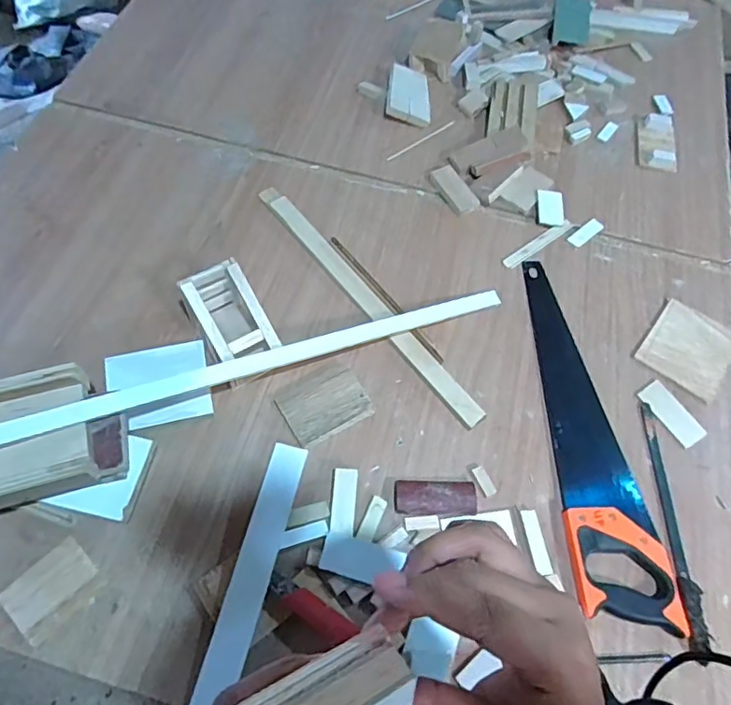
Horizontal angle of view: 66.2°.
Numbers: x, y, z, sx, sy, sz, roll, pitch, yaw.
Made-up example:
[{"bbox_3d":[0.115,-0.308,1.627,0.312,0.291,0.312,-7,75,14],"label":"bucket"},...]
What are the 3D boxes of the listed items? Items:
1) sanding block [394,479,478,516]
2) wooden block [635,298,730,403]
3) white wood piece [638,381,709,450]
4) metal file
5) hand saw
[{"bbox_3d":[0.087,0.177,0.692,0.099,0.027,0.049,-2,61,-3],"label":"sanding block"},{"bbox_3d":[0.484,-0.010,0.832,0.116,0.006,0.141,36,66,16],"label":"wooden block"},{"bbox_3d":[0.428,0.085,0.783,0.044,0.005,0.094,-29,66,-17],"label":"white wood piece"},{"bbox_3d":[0.384,0.204,0.705,0.028,0.015,0.301,2,61,-1],"label":"metal file"},{"bbox_3d":[0.293,0.087,0.758,0.114,0.022,0.513,-2,61,-3],"label":"hand saw"}]

